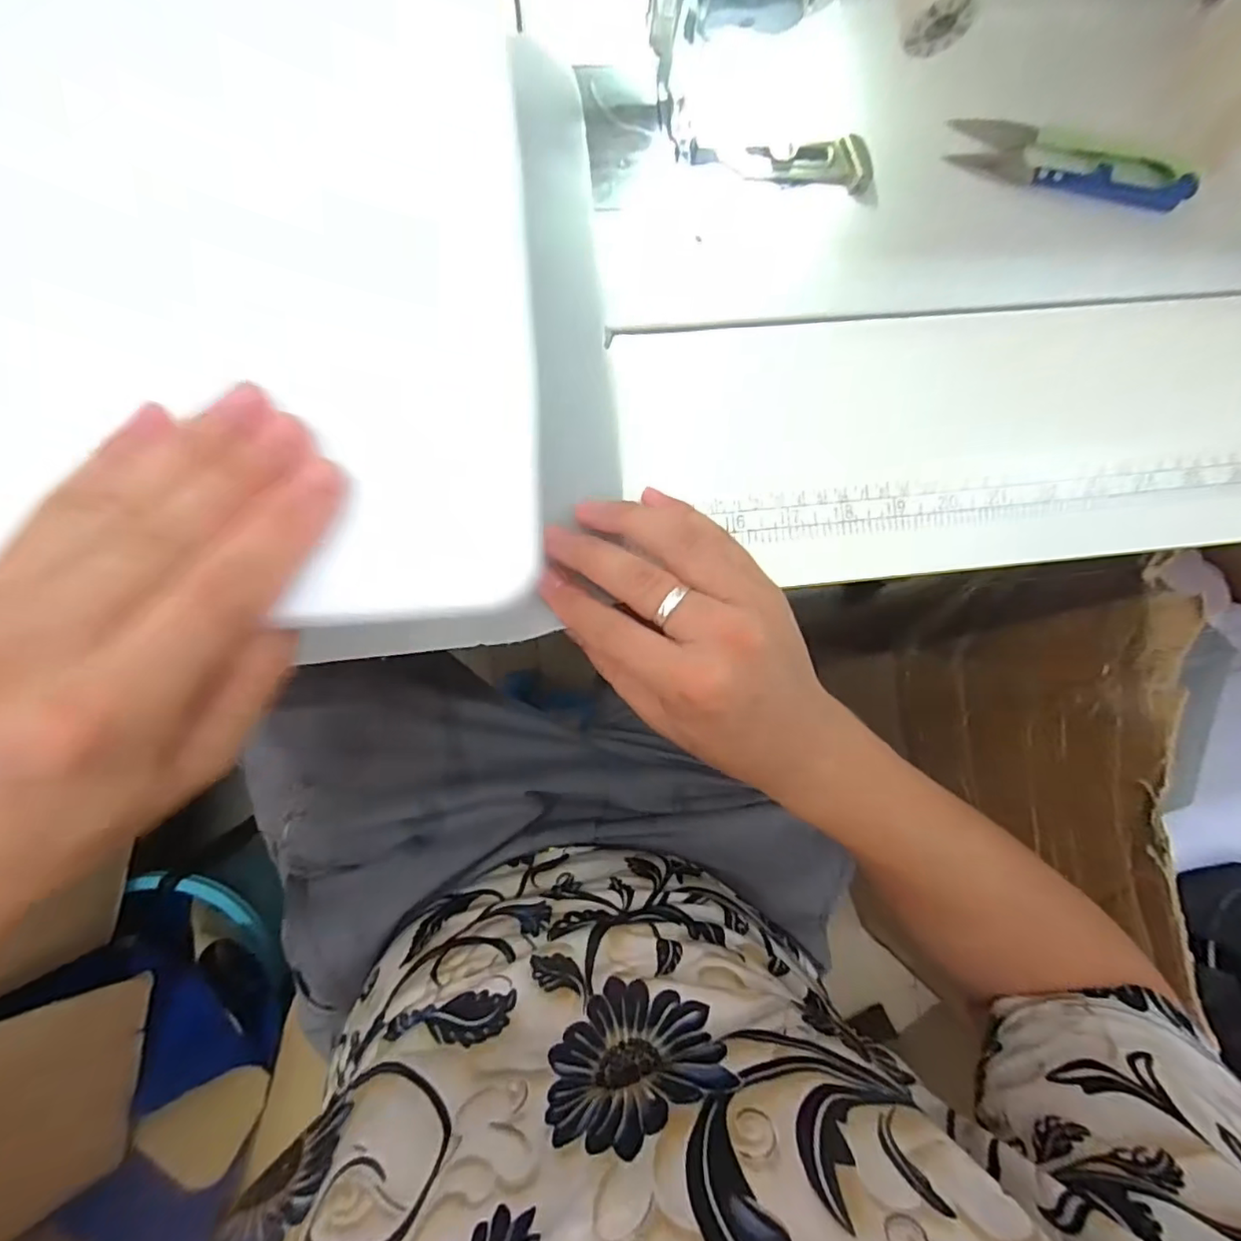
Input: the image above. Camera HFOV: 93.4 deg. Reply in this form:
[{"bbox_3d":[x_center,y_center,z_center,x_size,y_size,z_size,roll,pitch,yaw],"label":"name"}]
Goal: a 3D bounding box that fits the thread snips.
[{"bbox_3d":[0.209,-0.216,0.273,0.114,0.013,0.030,7,89,-5],"label":"thread snips"}]

